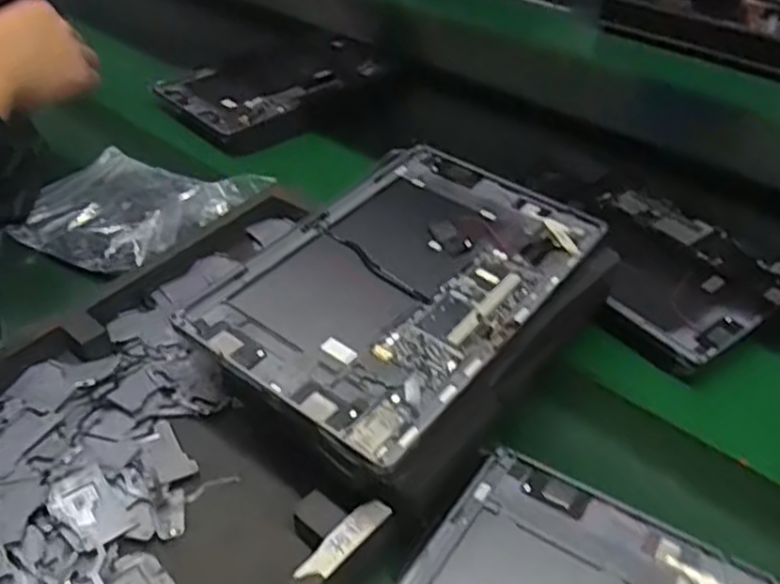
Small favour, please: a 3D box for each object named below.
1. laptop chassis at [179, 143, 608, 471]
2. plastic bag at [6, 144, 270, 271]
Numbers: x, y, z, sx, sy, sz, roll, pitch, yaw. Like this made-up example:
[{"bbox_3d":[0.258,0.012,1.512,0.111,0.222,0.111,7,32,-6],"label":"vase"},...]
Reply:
[{"bbox_3d":[0.012,-0.012,0.481,0.166,0.020,0.255,29,46,27],"label":"laptop chassis"},{"bbox_3d":[-0.234,-0.078,0.667,0.194,0.064,0.160,24,44,23],"label":"plastic bag"}]

